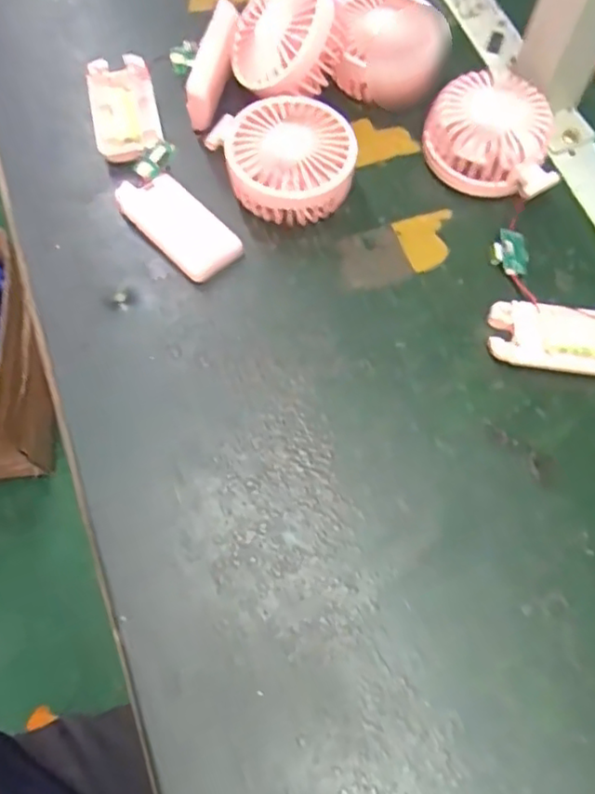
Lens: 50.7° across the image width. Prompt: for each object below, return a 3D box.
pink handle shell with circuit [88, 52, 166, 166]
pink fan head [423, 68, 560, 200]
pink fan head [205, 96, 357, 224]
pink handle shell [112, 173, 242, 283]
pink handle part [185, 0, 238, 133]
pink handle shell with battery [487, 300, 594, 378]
[{"bbox_3d":[-0.130,-0.217,0.472,0.048,0.015,0.096,-12,69,-7],"label":"pink handle shell with circuit"},{"bbox_3d":[0.143,-0.191,0.458,0.099,0.050,0.088,20,68,6],"label":"pink fan head"},{"bbox_3d":[-0.008,-0.168,0.446,0.089,0.045,0.093,-23,70,-11],"label":"pink fan head"},{"bbox_3d":[-0.084,-0.121,0.436,0.091,0.009,0.043,43,87,8],"label":"pink handle shell"},{"bbox_3d":[-0.063,-0.248,0.465,0.019,0.029,0.095,16,92,5],"label":"pink handle part"},{"bbox_3d":[0.176,-0.038,0.416,0.098,0.010,0.048,7,68,1],"label":"pink handle shell with battery"}]

